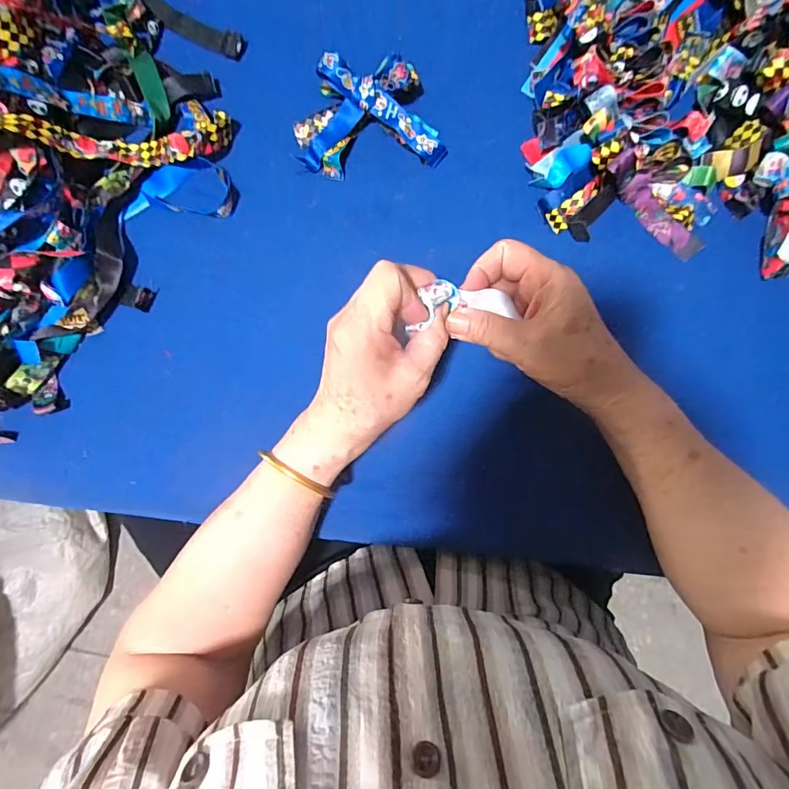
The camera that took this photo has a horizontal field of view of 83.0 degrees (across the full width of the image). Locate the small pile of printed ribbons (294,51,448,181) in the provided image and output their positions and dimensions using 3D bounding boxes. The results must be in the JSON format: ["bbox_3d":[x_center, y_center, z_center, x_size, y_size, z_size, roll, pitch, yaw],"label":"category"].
[{"bbox_3d":[-0.022,-0.241,0.384,0.130,0.043,0.089,2,85,2],"label":"small pile of printed ribbons"}]

